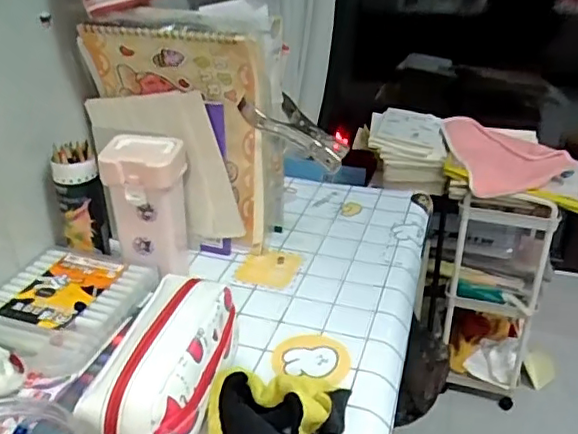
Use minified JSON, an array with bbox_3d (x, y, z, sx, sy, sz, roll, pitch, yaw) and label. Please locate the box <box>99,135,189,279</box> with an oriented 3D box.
[{"bbox_3d":[-0.155,-0.009,0.678,0.087,0.154,0.076,-4,30,-4],"label":"box"}]

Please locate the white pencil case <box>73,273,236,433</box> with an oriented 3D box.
[{"bbox_3d":[-0.106,0.140,0.513,0.080,0.099,0.200,7,29,11],"label":"white pencil case"}]

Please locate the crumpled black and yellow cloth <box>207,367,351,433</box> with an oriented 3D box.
[{"bbox_3d":[-0.012,0.177,0.502,0.113,0.046,0.123,9,29,14],"label":"crumpled black and yellow cloth"}]

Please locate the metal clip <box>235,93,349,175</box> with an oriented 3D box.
[{"bbox_3d":[0.005,-0.107,0.710,0.139,0.044,0.061,24,21,-23],"label":"metal clip"}]

